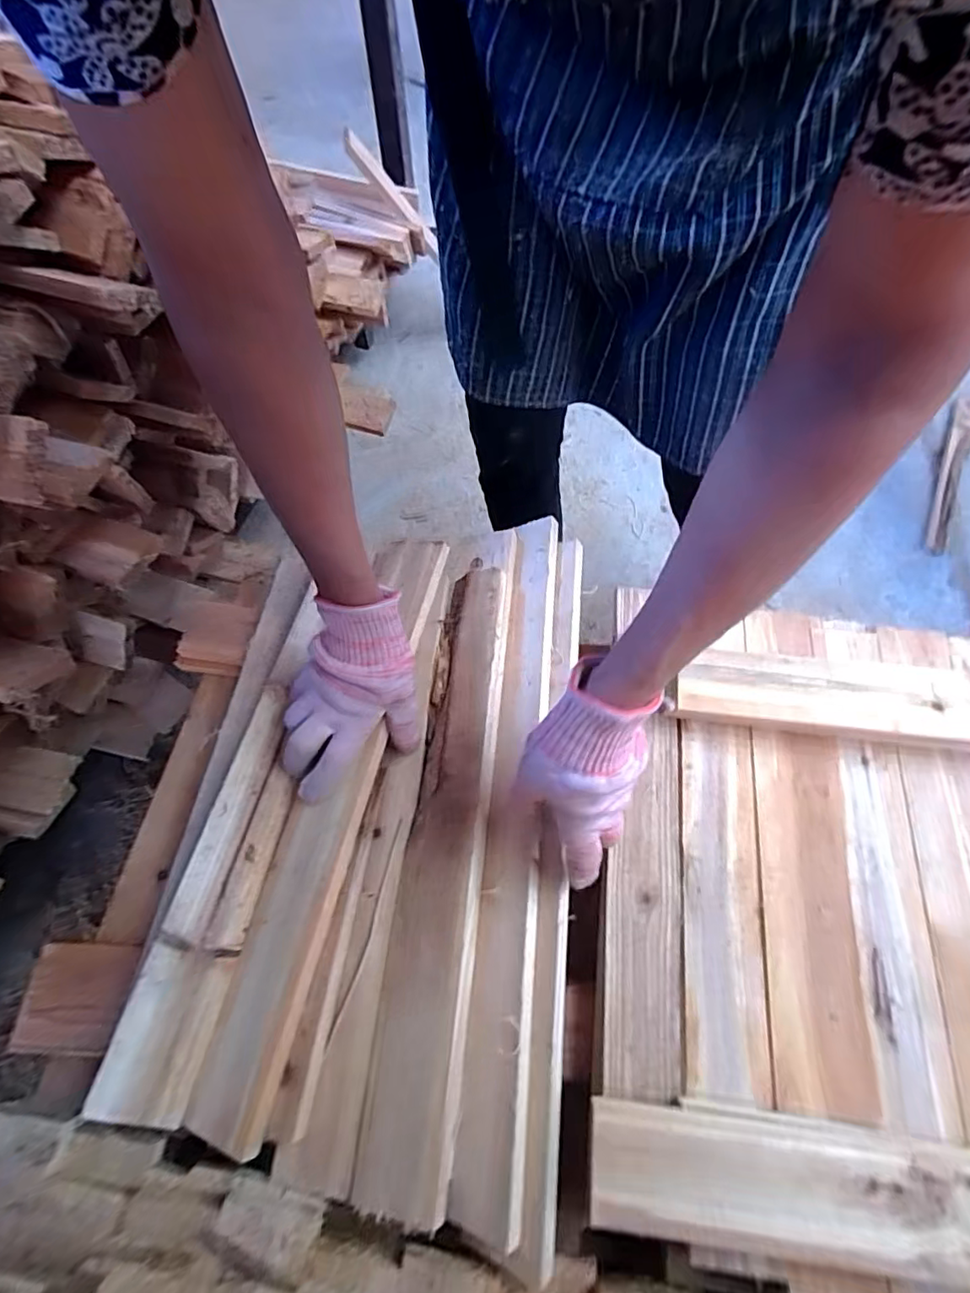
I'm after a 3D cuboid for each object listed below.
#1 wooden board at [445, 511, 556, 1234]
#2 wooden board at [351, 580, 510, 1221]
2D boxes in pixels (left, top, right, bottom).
[{"bbox_3d":[0.024,0.126,0.480,0.048,0.025,0.557,4,64,4],"label":"wooden board"},{"bbox_3d":[-0.032,0.146,0.463,0.066,0.013,0.486,5,64,5],"label":"wooden board"}]

